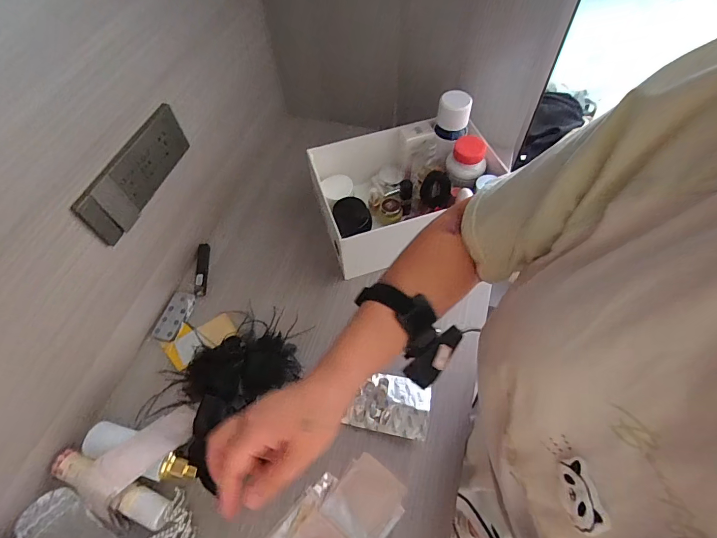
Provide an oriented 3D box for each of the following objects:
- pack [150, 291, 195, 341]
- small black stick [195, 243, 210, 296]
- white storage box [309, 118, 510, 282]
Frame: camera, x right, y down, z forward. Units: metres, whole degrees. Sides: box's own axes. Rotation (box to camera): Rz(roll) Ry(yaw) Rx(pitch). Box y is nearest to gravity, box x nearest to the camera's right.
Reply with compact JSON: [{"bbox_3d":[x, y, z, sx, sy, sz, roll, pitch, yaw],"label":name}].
[{"bbox_3d":[-0.295,0.074,0.632,0.050,0.006,0.085,4,57,14],"label":"pack"},{"bbox_3d":[-0.269,-0.002,0.677,0.020,0.012,0.100,-7,58,-2],"label":"small black stick"},{"bbox_3d":[0.084,-0.131,0.673,0.292,0.108,0.212,-15,58,-6],"label":"white storage box"}]

